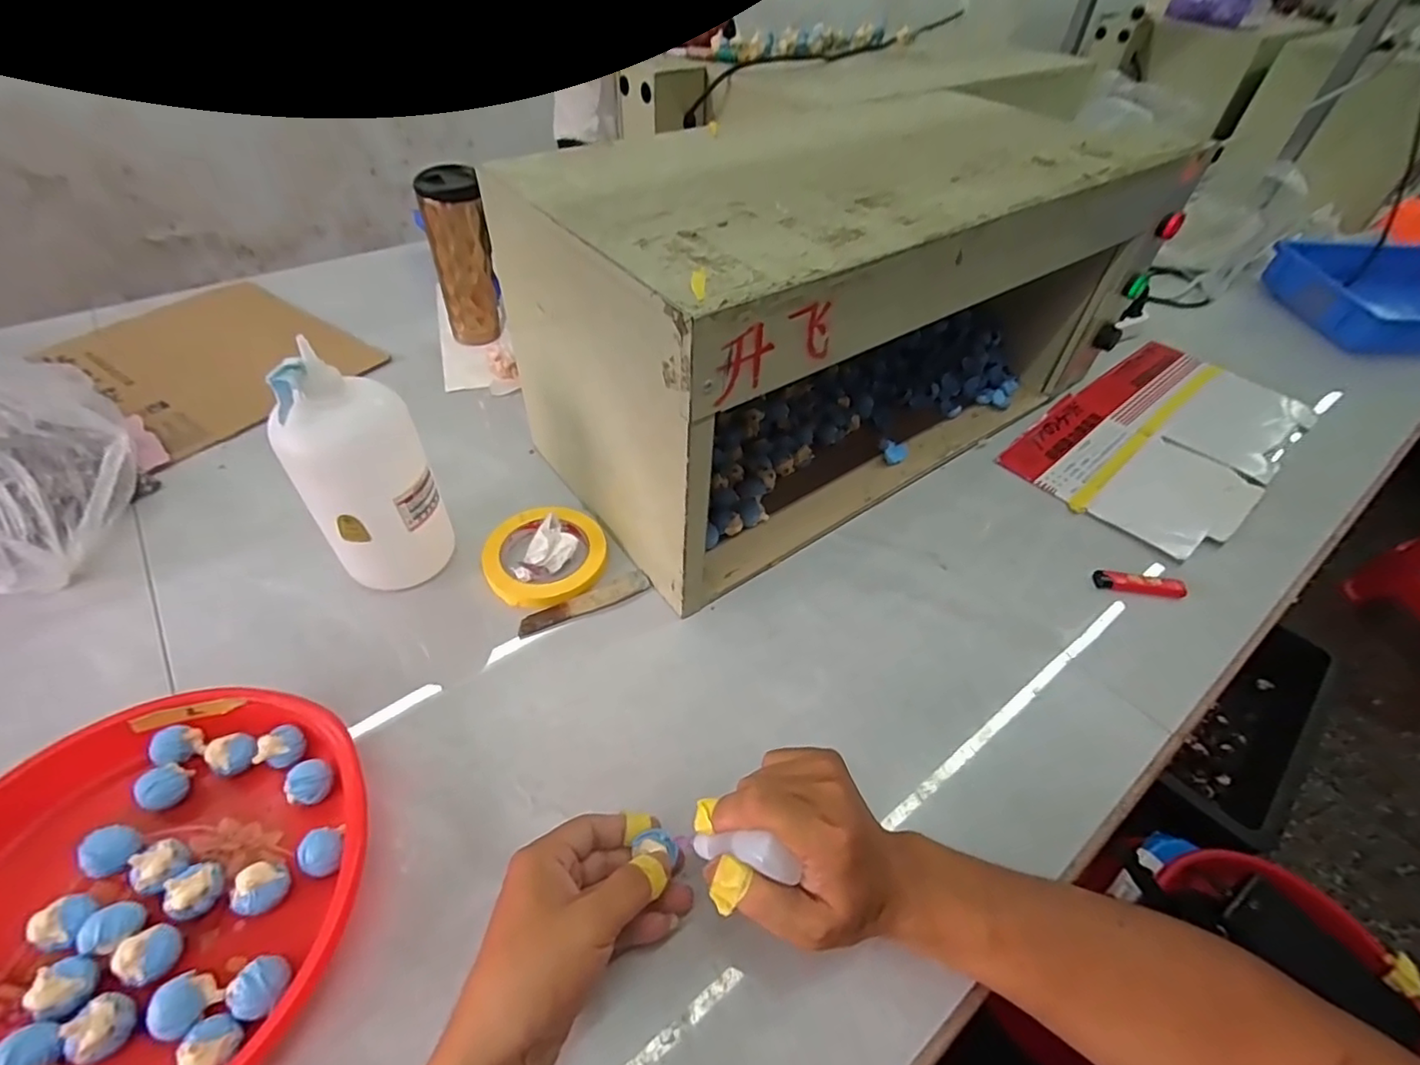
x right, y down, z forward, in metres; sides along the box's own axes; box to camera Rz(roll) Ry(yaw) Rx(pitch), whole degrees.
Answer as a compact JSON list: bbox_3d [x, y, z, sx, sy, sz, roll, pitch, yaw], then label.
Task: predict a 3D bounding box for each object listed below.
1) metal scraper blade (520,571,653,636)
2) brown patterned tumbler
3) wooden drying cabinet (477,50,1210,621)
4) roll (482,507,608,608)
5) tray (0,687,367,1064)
[{"bbox_3d":[-0.109,0.062,0.531,0.118,0.004,0.024,-21,52,-22],"label":"metal scraper blade"},{"bbox_3d":[-0.300,-0.326,0.742,0.068,0.191,0.075,-15,50,-17],"label":"brown patterned tumbler"},{"bbox_3d":[0.139,-0.231,0.632,0.609,0.291,0.295,-28,55,-27],"label":"wooden drying cabinet"},{"bbox_3d":[-0.151,0.019,0.557,0.108,0.021,0.103,2,47,-2],"label":"roll"},{"bbox_3d":[-0.337,0.214,0.355,0.248,0.034,0.242,2,47,-2],"label":"tray"}]

